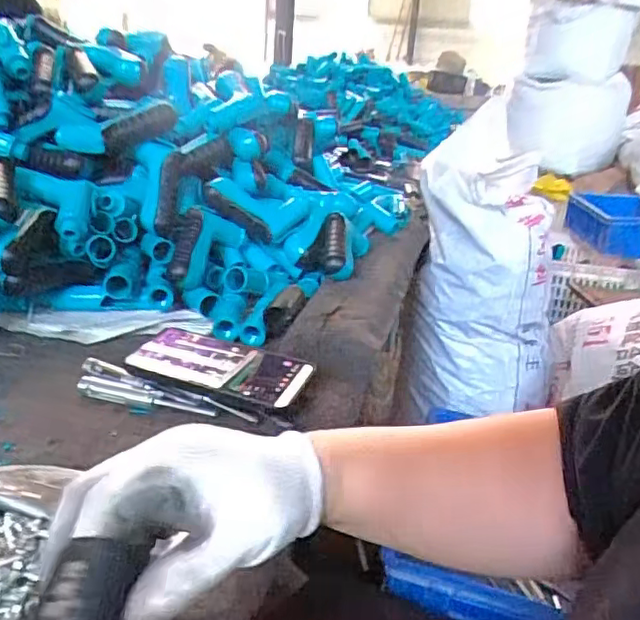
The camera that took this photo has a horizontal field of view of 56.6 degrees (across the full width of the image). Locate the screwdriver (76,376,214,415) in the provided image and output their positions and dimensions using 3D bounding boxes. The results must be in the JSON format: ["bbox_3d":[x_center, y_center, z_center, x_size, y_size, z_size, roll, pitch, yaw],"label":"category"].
[{"bbox_3d":[-0.150,0.077,0.509,0.128,0.014,0.019,11,23,17],"label":"screwdriver"}]

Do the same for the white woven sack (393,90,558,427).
[{"bbox_3d":[0.283,-0.067,1.018,0.237,0.497,0.206,9,23,11],"label":"white woven sack"}]

